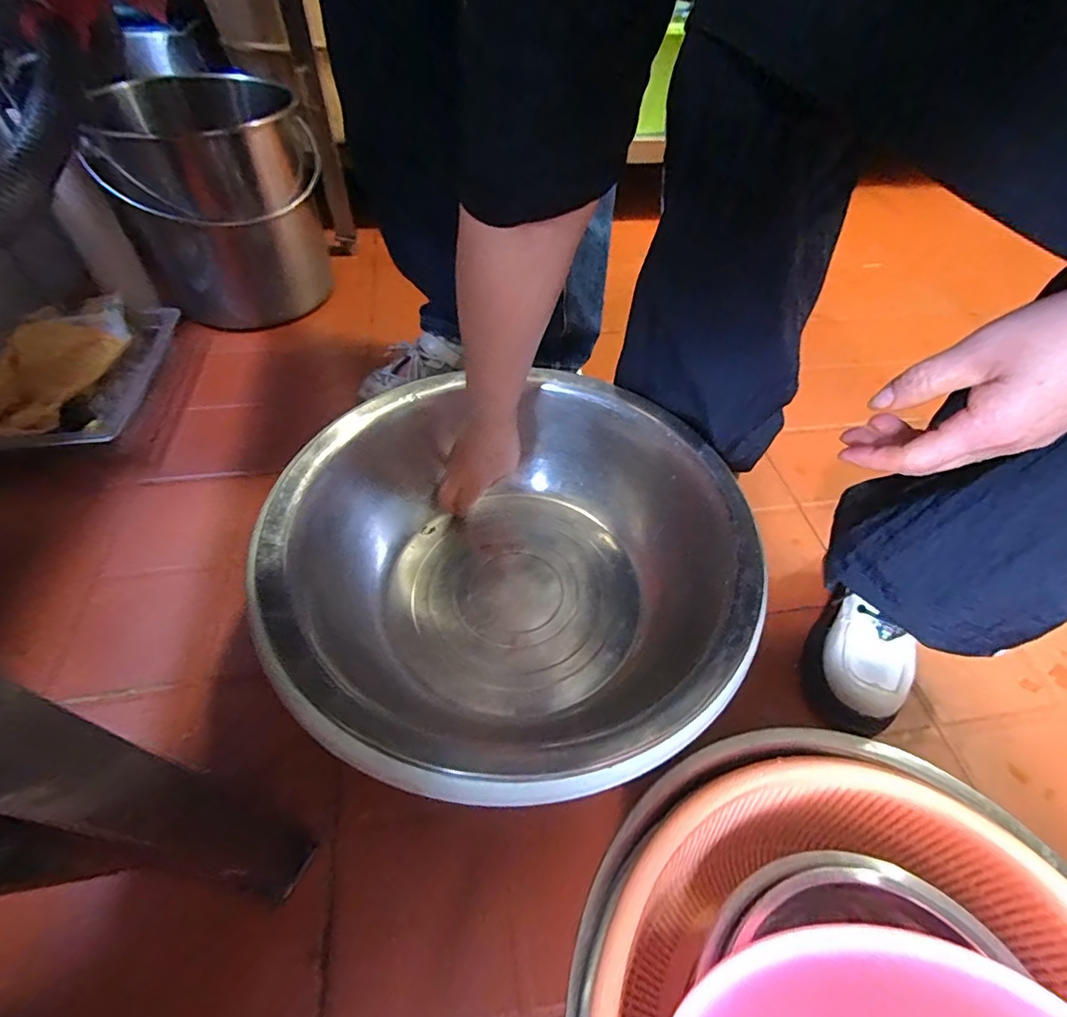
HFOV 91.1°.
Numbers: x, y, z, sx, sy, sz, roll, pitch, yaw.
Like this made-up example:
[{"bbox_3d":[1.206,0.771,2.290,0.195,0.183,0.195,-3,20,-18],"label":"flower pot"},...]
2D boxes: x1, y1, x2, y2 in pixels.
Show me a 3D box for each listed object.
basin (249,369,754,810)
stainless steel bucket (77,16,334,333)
[{"bbox_3d":[-0.019,0.054,0.504,0.403,0.146,0.397,1,51,-1],"label":"basin"},{"bbox_3d":[-0.515,-0.505,0.895,0.265,0.374,0.264,3,49,0],"label":"stainless steel bucket"}]

